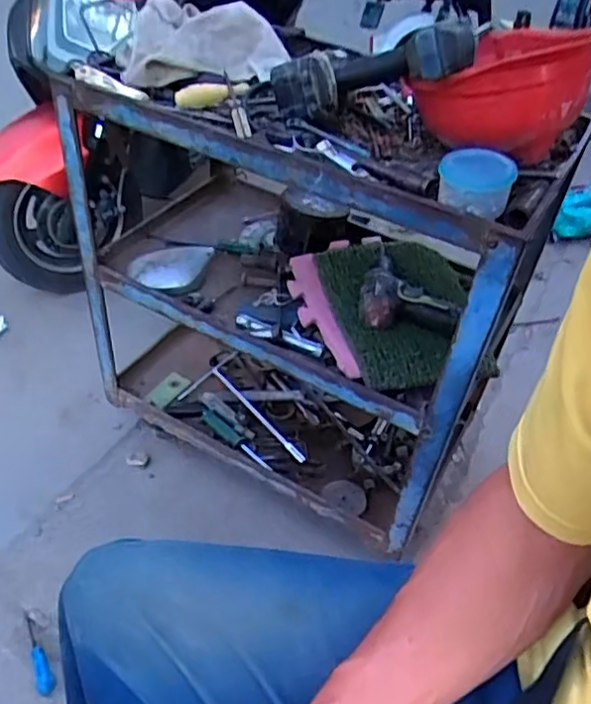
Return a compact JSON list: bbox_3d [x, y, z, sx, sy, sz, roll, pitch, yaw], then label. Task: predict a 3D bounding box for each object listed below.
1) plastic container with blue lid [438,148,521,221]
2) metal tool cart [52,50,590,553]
[{"bbox_3d":[0.198,-0.188,0.705,0.081,0.045,0.069,17,44,15],"label":"plastic container with blue lid"},{"bbox_3d":[0.006,-0.113,1.071,0.667,0.661,0.370,22,45,19],"label":"metal tool cart"}]

